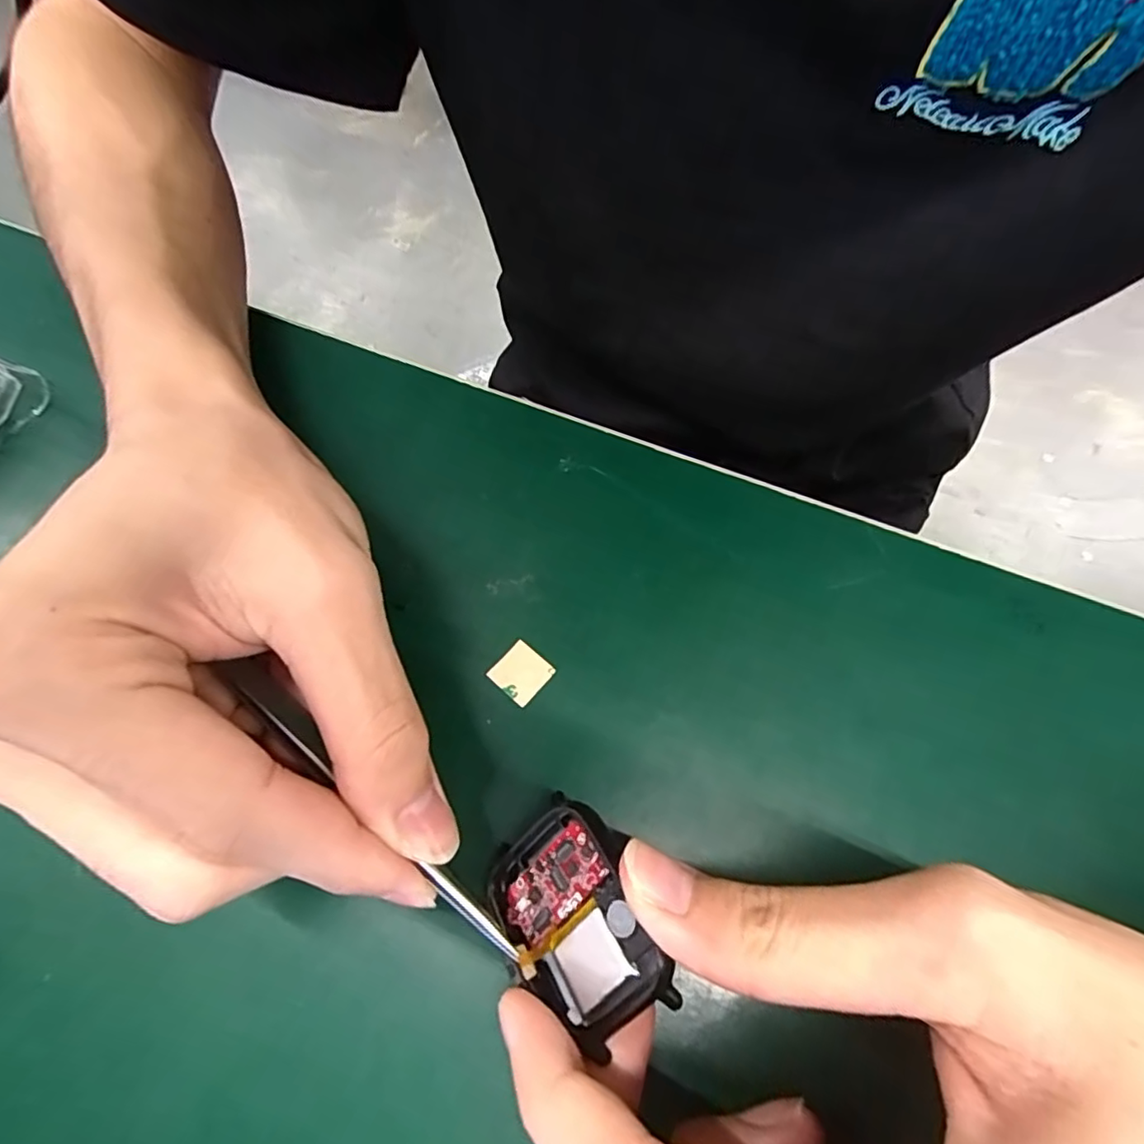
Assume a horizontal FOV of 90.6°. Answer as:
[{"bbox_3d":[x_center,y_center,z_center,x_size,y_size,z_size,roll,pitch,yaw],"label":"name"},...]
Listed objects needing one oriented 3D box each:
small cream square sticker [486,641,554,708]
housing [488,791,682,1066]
[{"bbox_3d":[-0.016,0.031,0.173,0.015,0.004,0.015,38,71,16],"label":"small cream square sticker"},{"bbox_3d":[0.001,0.081,0.134,0.040,0.009,0.045,-45,53,16],"label":"housing"}]

